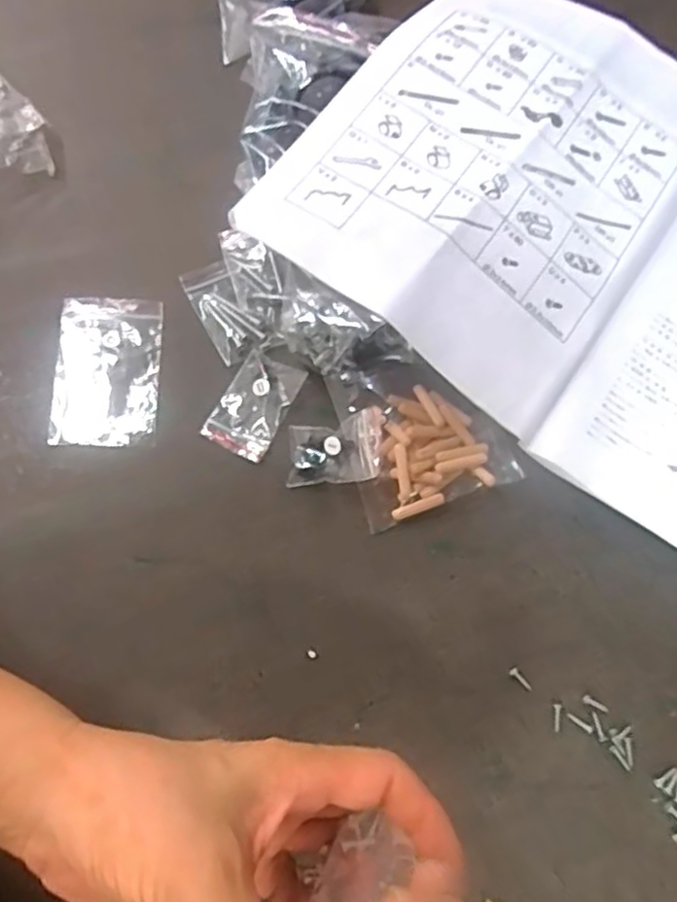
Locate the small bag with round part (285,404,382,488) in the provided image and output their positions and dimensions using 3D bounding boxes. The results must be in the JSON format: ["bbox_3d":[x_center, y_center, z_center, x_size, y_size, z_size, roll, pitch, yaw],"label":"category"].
[{"bbox_3d":[-0.002,-0.001,0.381,0.052,0.019,0.037,-4,73,-2],"label":"small bag with round part"}]

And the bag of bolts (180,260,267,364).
[{"bbox_3d":[-0.069,-0.084,0.415,0.029,0.007,0.067,-28,75,-9],"label":"bag of bolts"}]

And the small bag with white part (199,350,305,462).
[{"bbox_3d":[-0.049,-0.027,0.396,0.036,0.006,0.058,27,74,7],"label":"small bag with white part"}]

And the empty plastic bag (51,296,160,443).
[{"bbox_3d":[-0.135,-0.047,0.398,0.060,0.004,0.089,0,73,-1],"label":"empty plastic bag"}]

